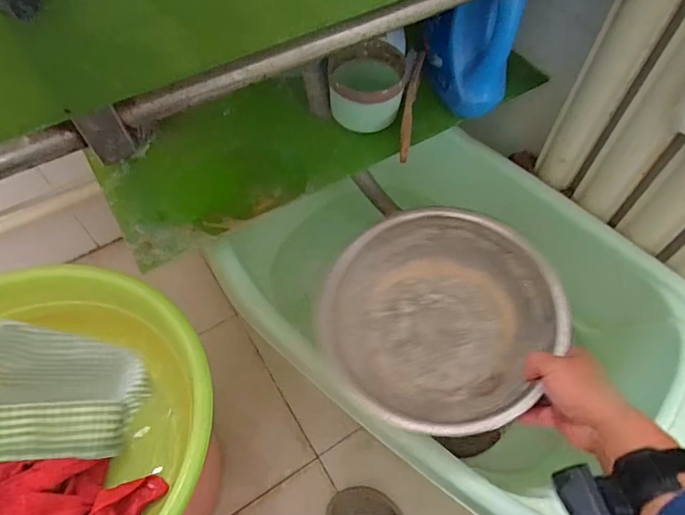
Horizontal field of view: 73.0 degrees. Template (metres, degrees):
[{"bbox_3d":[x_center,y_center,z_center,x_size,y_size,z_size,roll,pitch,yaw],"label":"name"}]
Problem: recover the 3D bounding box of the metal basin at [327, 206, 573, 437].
[{"bbox_3d":[0.107,0.071,0.540,0.244,0.098,0.240,0,58,-1],"label":"metal basin"}]

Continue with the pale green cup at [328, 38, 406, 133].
[{"bbox_3d":[0.032,-0.234,0.649,0.099,0.078,0.101,0,58,-1],"label":"pale green cup"}]

